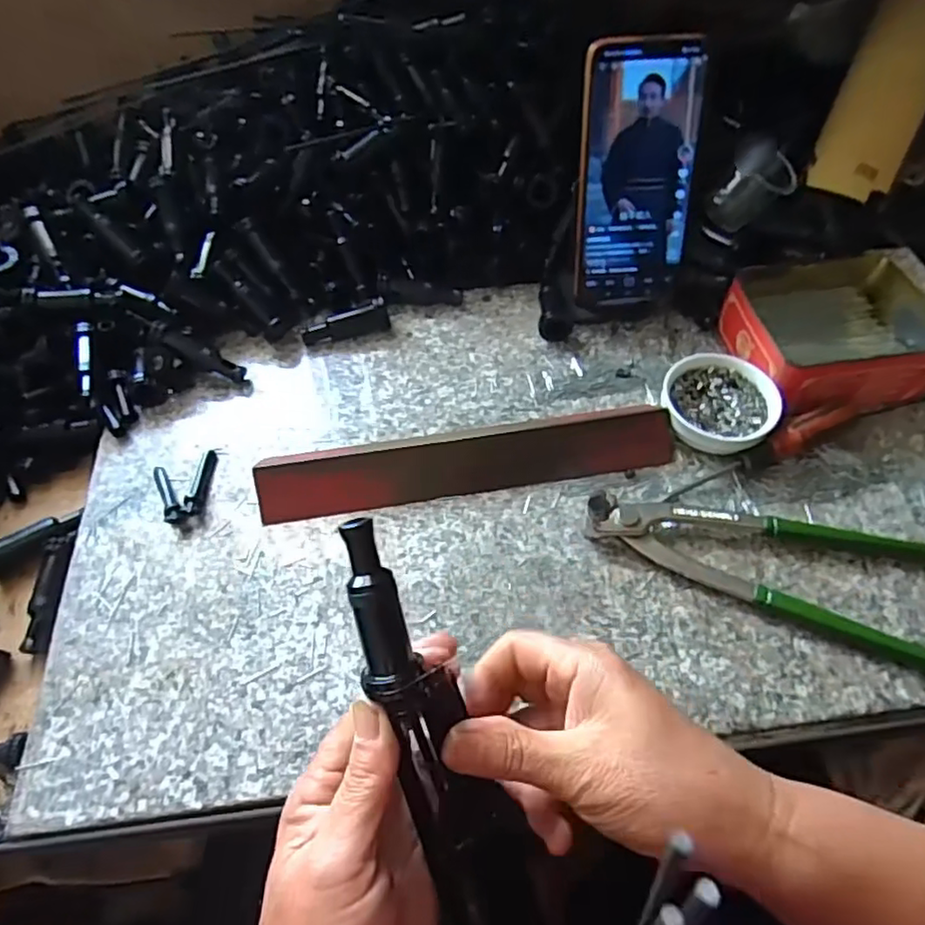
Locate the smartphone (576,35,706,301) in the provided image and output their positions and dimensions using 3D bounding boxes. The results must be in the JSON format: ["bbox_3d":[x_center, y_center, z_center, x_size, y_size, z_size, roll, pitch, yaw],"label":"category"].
[{"bbox_3d":[0.116,-0.187,0.431,0.075,0.163,0.009,-6,33,-3],"label":"smartphone"}]

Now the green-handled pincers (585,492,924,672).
[{"bbox_3d":[0.172,0.047,0.370,0.192,0.016,0.076,18,57,14],"label":"green-handled pincers"}]

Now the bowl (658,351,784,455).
[{"bbox_3d":[0.168,-0.037,0.424,0.071,0.025,0.067,-1,55,1],"label":"bowl"}]

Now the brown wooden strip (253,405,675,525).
[{"bbox_3d":[0.004,-0.004,0.406,0.256,0.019,0.038,-9,57,-5],"label":"brown wooden strip"}]

